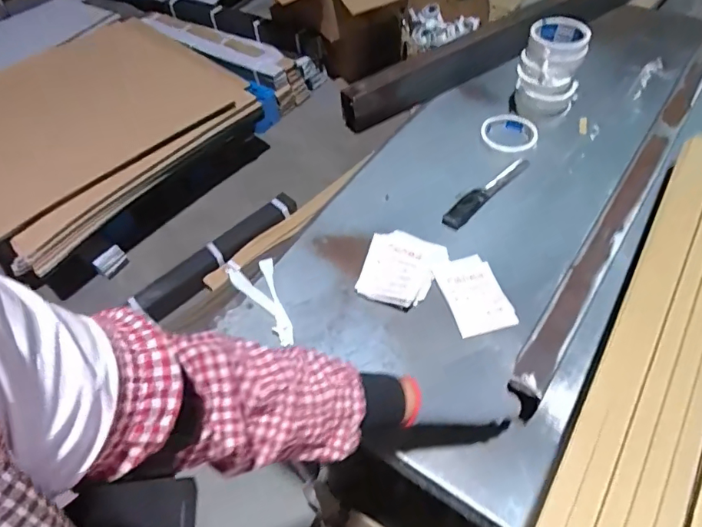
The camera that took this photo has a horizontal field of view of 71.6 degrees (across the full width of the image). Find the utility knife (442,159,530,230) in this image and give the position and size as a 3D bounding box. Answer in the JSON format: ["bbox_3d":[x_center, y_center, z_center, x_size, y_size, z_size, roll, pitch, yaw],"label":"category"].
[{"bbox_3d":[0.215,-0.115,0.770,0.032,0.012,0.199,36,62,29],"label":"utility knife"}]

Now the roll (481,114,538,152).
[{"bbox_3d":[0.279,-0.230,0.858,0.094,0.018,0.094,-2,51,3],"label":"roll"}]

